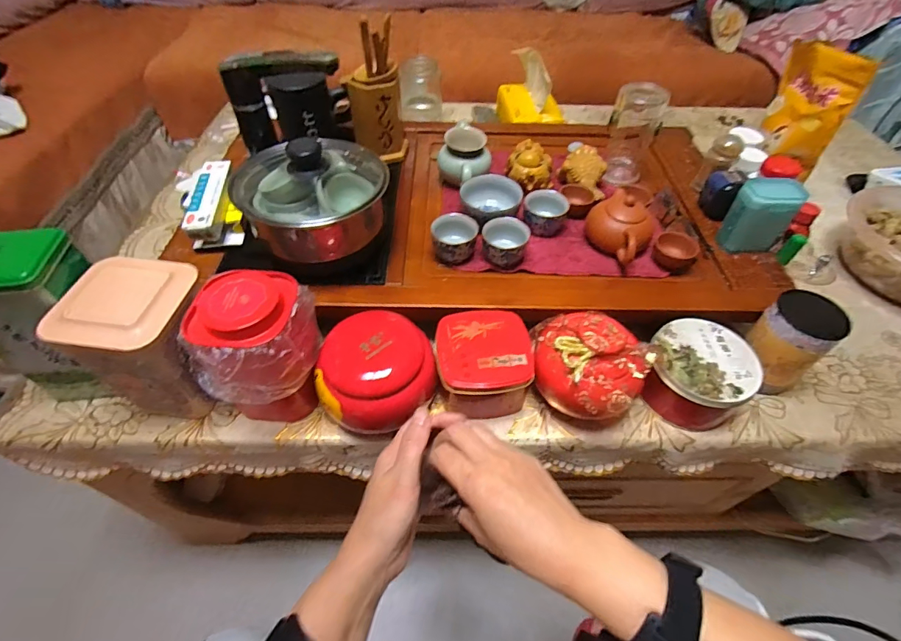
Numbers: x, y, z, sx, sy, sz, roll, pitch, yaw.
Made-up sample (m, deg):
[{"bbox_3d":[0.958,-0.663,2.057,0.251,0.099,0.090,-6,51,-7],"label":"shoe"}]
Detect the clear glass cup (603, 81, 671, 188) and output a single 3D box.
[{"bbox_3d":[0.265,-0.275,0.632,0.063,0.134,0.061,20,53,14],"label":"clear glass cup"}]

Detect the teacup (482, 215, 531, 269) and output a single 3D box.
[{"bbox_3d":[0.066,-0.093,0.527,0.055,0.047,0.045,13,51,9],"label":"teacup"}]

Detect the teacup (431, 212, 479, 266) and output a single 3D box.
[{"bbox_3d":[0.004,-0.098,0.533,0.057,0.046,0.049,4,51,2],"label":"teacup"}]

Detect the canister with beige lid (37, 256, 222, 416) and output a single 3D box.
[{"bbox_3d":[-0.294,0.023,0.432,0.110,0.145,0.101,9,51,6],"label":"canister with beige lid"}]

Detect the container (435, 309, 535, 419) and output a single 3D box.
[{"bbox_3d":[0.030,0.047,0.474,0.105,0.066,0.099,-5,51,-5],"label":"container"}]

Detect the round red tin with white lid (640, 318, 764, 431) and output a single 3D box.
[{"bbox_3d":[0.268,0.057,0.472,0.101,0.067,0.102,1,51,-1],"label":"round red tin with white lid"}]

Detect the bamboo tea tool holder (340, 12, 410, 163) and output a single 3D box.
[{"bbox_3d":[-0.112,-0.322,0.617,0.081,0.167,0.064,-5,51,-5],"label":"bamboo tea tool holder"}]

